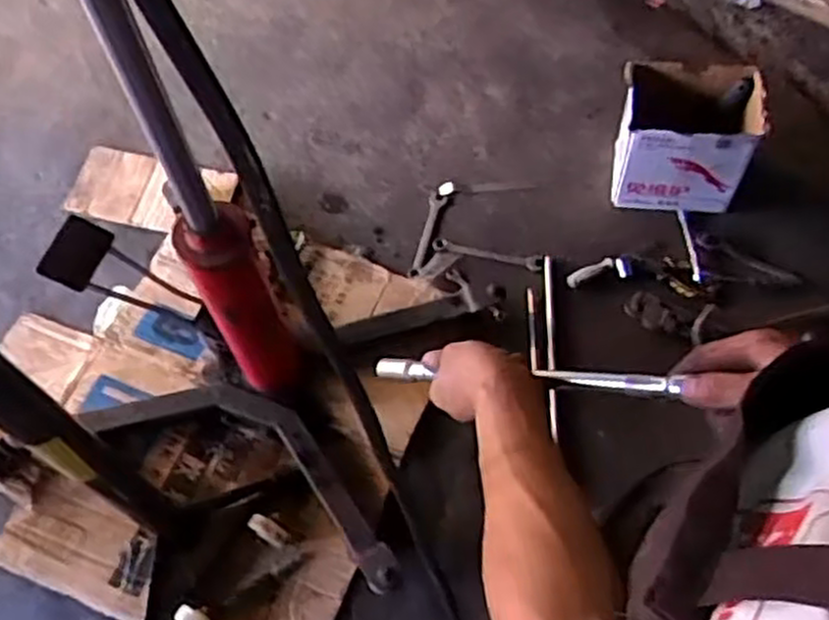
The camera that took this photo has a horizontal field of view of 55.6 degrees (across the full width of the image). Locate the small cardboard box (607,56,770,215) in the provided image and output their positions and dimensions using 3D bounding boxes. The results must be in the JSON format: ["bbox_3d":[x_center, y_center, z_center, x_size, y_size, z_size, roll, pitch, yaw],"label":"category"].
[{"bbox_3d":[0.555,-0.349,1.649,0.266,0.260,0.177,9,64,8],"label":"small cardboard box"}]

